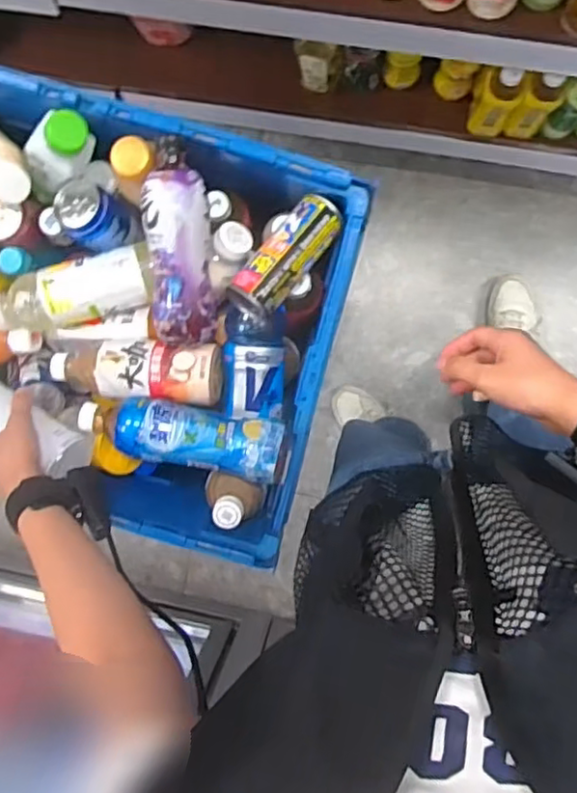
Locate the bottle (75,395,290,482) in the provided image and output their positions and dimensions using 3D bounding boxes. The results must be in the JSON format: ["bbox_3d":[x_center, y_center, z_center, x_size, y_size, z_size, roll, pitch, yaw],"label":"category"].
[{"bbox_3d":[-0.111,0.041,0.679,0.224,0.060,0.064,11,95,4],"label":"bottle"}]

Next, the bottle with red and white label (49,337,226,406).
[{"bbox_3d":[-0.169,-0.033,0.717,0.188,0.074,0.064,6,94,4],"label":"bottle with red and white label"}]

